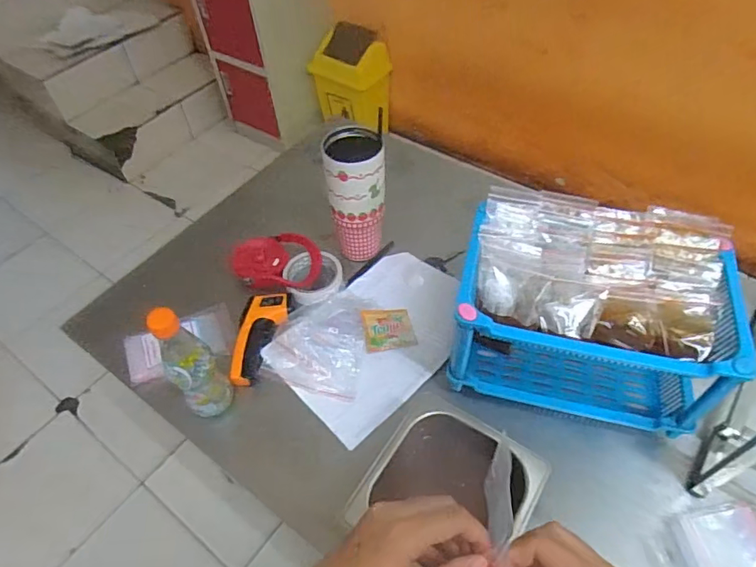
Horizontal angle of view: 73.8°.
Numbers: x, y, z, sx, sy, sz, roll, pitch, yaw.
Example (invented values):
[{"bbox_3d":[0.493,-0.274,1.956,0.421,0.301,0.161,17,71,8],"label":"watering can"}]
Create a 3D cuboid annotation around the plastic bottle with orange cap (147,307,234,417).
[{"bbox_3d":[-0.235,0.106,0.634,0.061,0.216,0.052,-37,58,-22],"label":"plastic bottle with orange cap"}]

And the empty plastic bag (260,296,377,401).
[{"bbox_3d":[-0.092,0.086,0.758,0.146,0.039,0.155,6,53,9],"label":"empty plastic bag"}]

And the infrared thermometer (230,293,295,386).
[{"bbox_3d":[-0.179,0.080,0.758,0.066,0.034,0.153,8,53,10],"label":"infrared thermometer"}]

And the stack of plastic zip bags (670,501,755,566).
[{"bbox_3d":[0.412,0.304,0.584,0.127,0.021,0.084,-10,52,-3],"label":"stack of plastic zip bags"}]

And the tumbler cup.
[{"bbox_3d":[-0.033,-0.137,0.799,0.089,0.208,0.081,-2,52,3],"label":"tumbler cup"}]

